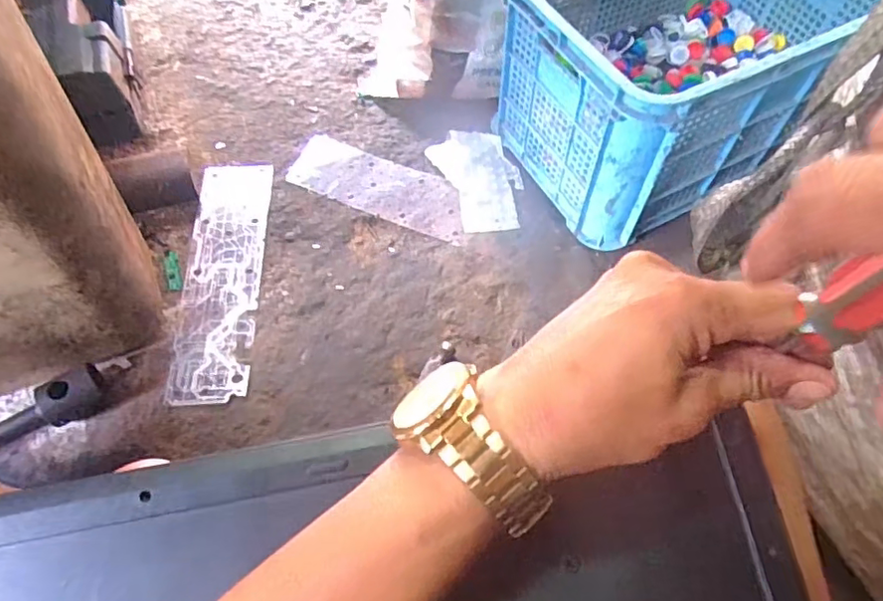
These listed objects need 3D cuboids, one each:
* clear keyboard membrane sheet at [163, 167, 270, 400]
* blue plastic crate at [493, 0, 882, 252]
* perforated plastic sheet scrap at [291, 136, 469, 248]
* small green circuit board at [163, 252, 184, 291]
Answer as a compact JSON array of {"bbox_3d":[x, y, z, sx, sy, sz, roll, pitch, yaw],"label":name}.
[{"bbox_3d":[-0.339,-0.042,0.915,0.113,0.007,0.418,0,64,-4],"label":"clear keyboard membrane sheet"},{"bbox_3d":[0.383,-0.382,0.946,0.513,0.296,0.375,-28,65,-16],"label":"blue plastic crate"},{"bbox_3d":[-0.098,-0.190,0.990,0.305,0.006,0.112,22,64,7],"label":"perforated plastic sheet scrap"},{"bbox_3d":[-0.418,-0.046,0.919,0.024,0.008,0.073,-17,62,-10],"label":"small green circuit board"}]

